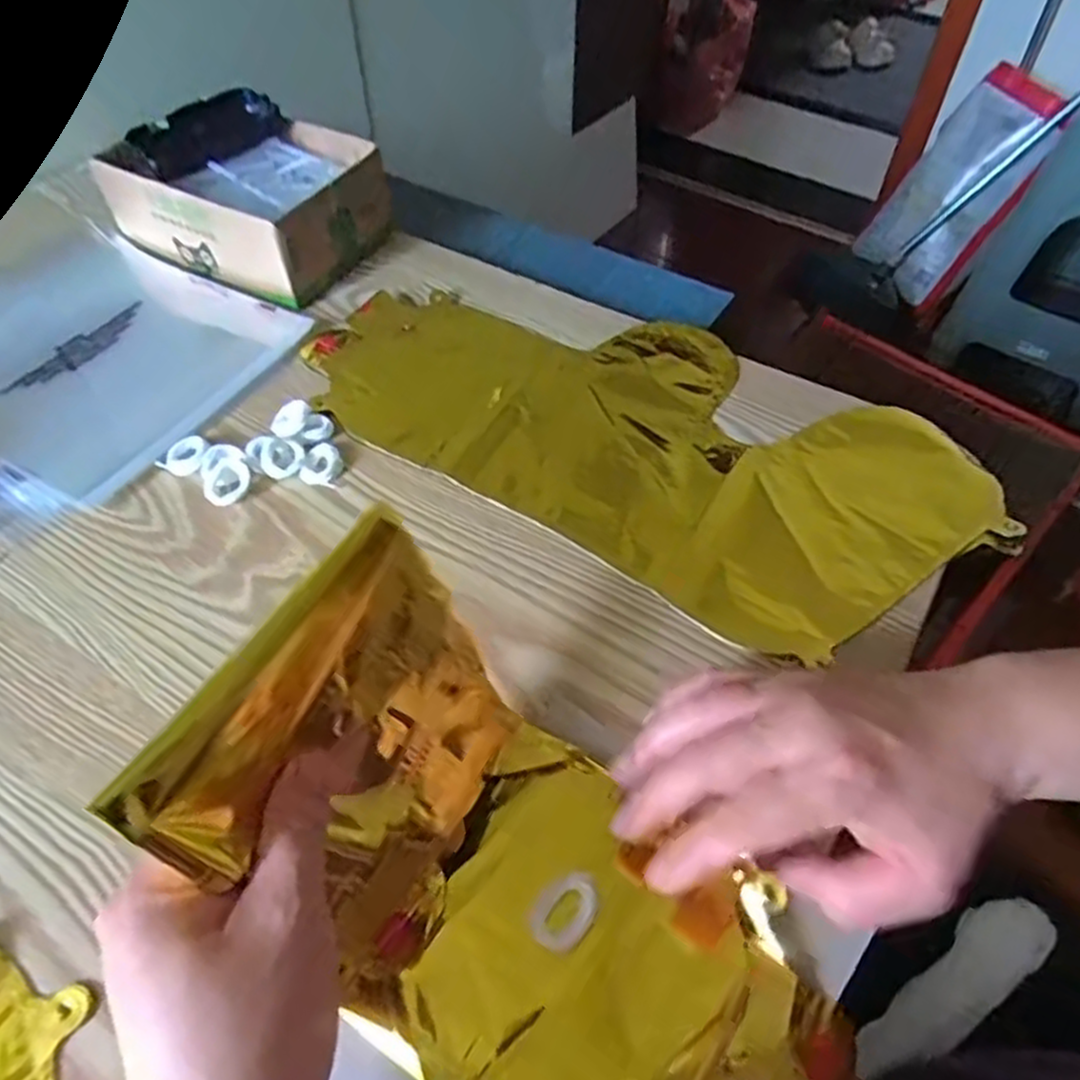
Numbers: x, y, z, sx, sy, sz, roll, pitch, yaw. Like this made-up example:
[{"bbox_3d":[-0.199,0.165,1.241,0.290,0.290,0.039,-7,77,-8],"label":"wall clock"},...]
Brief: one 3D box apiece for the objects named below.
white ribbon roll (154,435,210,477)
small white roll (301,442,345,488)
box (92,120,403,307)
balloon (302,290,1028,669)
[{"bbox_3d":[-0.214,-0.050,0.462,0.025,0.008,0.028,24,56,18],"label":"white ribbon roll"},{"bbox_3d":[-0.131,-0.045,0.459,0.023,0.006,0.030,4,52,3],"label":"small white roll"},{"bbox_3d":[-0.221,-0.267,0.600,0.183,0.064,0.135,25,56,19],"label":"box"},{"bbox_3d":[0.051,-0.077,0.486,0.422,0.009,0.203,29,57,21],"label":"balloon"}]

